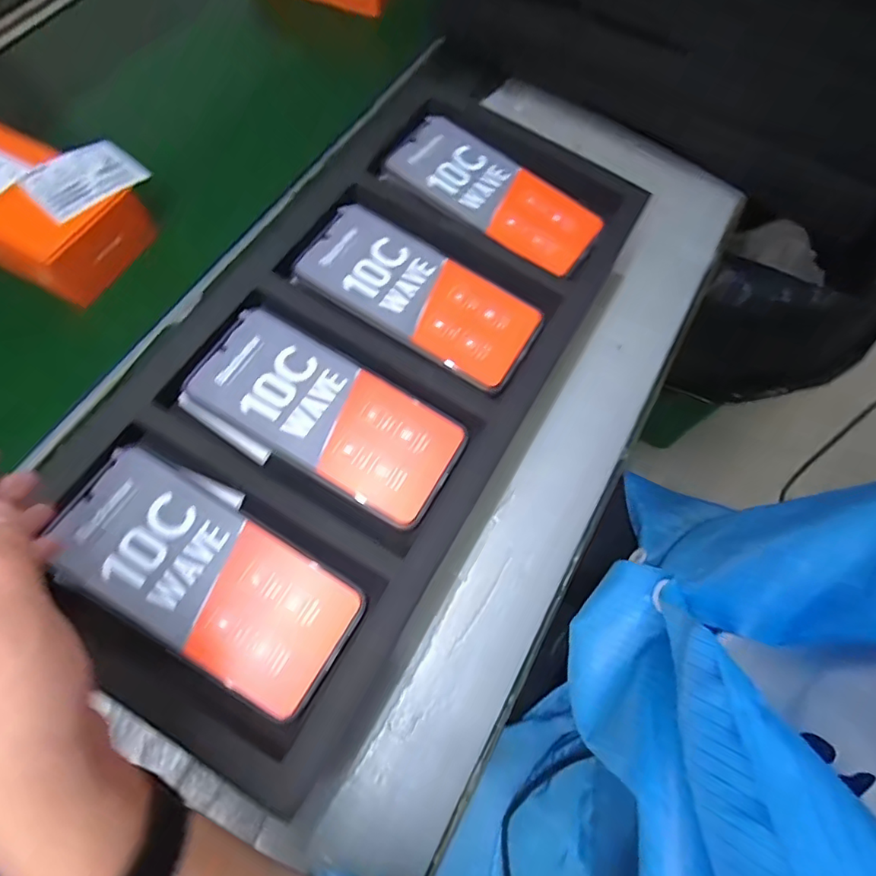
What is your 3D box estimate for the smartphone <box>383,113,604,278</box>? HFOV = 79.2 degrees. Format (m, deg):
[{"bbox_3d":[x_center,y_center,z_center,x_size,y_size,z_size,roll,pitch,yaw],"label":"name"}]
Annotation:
[{"bbox_3d":[0.046,-0.197,0.427,0.172,0.009,0.078,34,70,7],"label":"smartphone"}]

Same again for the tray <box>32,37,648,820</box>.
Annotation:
[{"bbox_3d":[-0.051,-0.066,0.366,0.237,0.055,0.479,29,68,11],"label":"tray"}]

